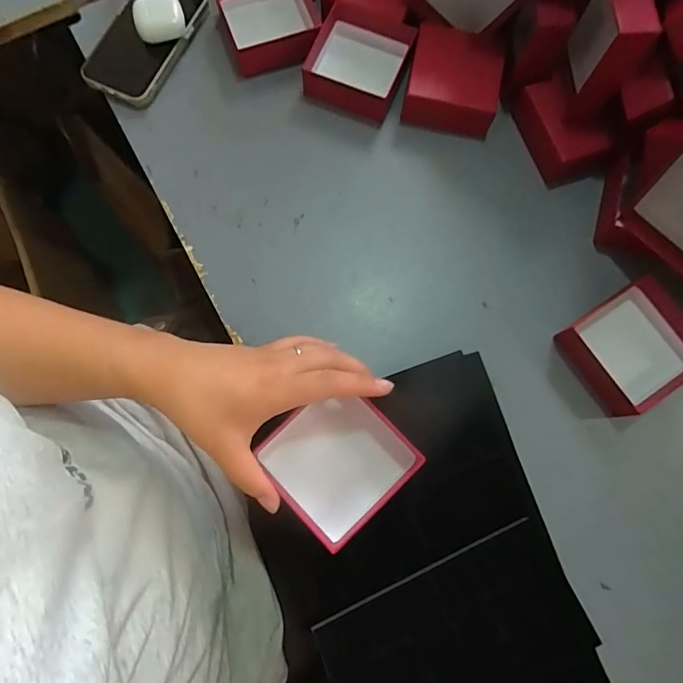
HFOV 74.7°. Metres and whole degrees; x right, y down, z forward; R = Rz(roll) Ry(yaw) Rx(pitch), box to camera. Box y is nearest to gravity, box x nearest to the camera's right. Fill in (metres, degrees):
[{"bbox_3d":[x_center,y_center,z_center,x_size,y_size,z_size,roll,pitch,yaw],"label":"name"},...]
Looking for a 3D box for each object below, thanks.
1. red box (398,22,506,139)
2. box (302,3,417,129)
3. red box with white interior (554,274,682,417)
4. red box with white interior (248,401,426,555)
[{"bbox_3d":[0.109,-0.254,0.439,0.090,0.033,0.100,13,77,3],"label":"red box"},{"bbox_3d":[0.017,-0.276,0.442,0.092,0.033,0.101,21,78,4],"label":"box"},{"bbox_3d":[0.250,0.007,0.386,0.091,0.035,0.086,-34,79,-8],"label":"red box with white interior"},{"bbox_3d":[-0.002,0.084,0.319,0.092,0.028,0.088,-42,81,-7],"label":"red box with white interior"}]

